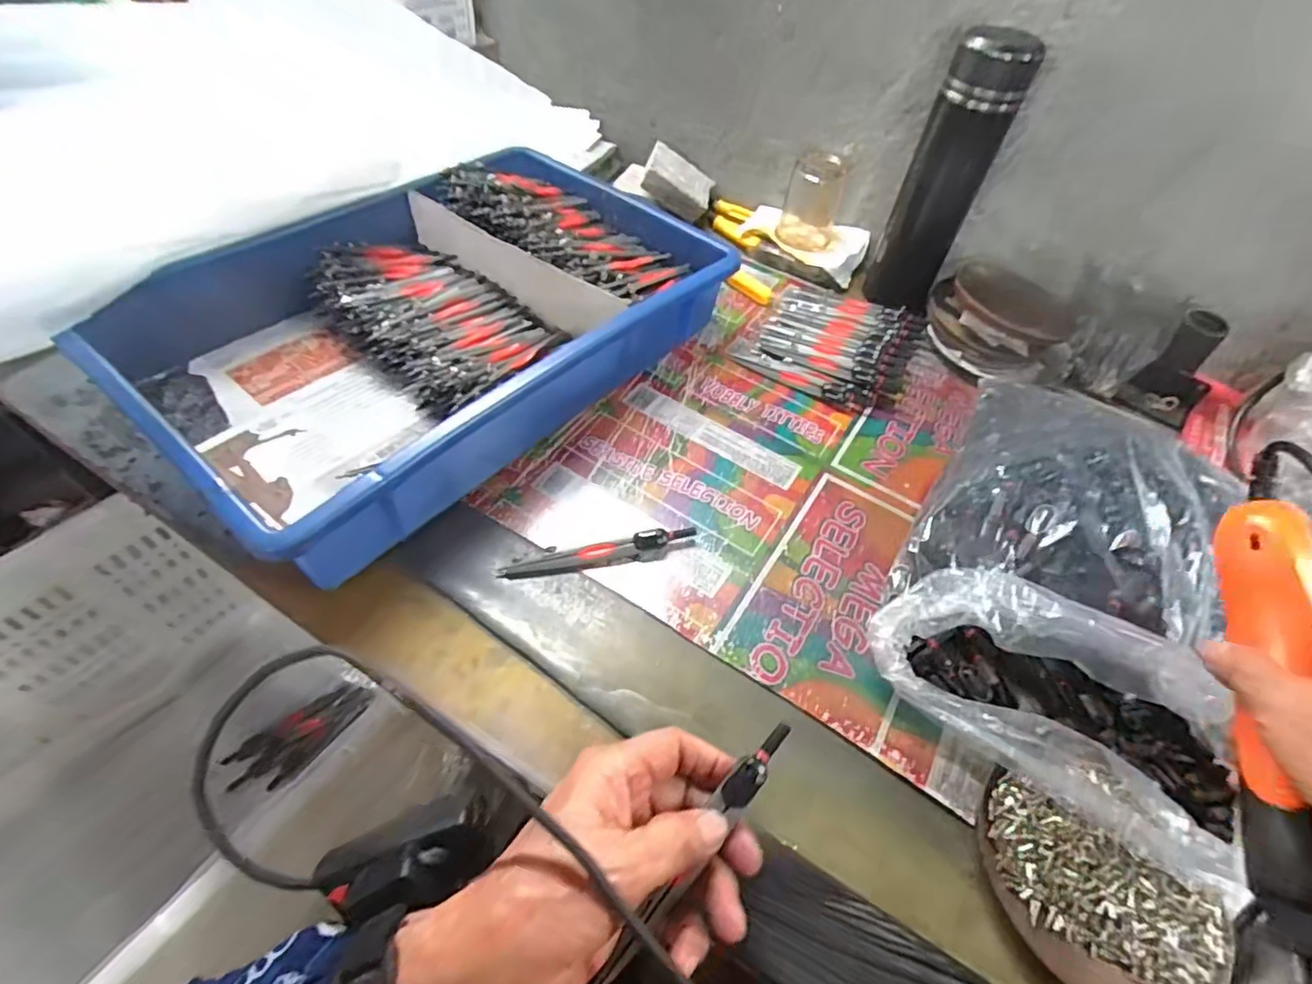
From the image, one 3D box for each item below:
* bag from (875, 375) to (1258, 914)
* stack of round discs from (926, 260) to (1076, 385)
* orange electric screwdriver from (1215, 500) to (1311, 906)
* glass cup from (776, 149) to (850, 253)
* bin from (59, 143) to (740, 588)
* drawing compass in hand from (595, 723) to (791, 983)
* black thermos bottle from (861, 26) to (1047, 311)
[{"bbox_3d":[0.277,0.049,0.372,0.213,0.067,0.288,29,54,16],"label":"bag"},{"bbox_3d":[0.327,-0.158,0.557,0.132,0.047,0.135,26,53,14],"label":"stack of round discs"},{"bbox_3d":[0.295,0.087,0.284,0.029,0.027,0.184,18,69,12],"label":"orange electric screwdriver"},{"bbox_3d":[0.166,-0.307,0.618,0.058,0.082,0.051,18,52,8],"label":"glass cup"},{"bbox_3d":[-0.174,-0.142,0.474,0.297,0.087,0.415,34,55,19],"label":"bin"},{"bbox_3d":[0.018,0.157,0.256,0.013,0.011,0.130,34,74,22],"label":"drawing compass in hand"},{"bbox_3d":[0.256,-0.278,0.524,0.065,0.205,0.057,37,56,21],"label":"black thermos bottle"}]

